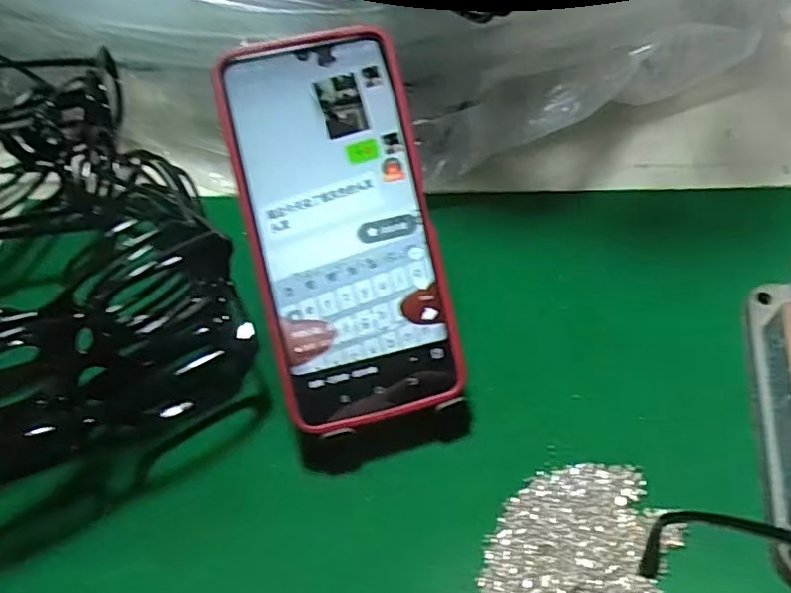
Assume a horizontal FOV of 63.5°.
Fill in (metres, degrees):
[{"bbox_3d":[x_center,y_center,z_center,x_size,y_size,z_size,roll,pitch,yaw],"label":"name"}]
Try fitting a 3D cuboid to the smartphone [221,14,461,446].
[{"bbox_3d":[-0.024,-0.030,0.281,0.076,0.008,0.169,-12,91,-3],"label":"smartphone"}]

